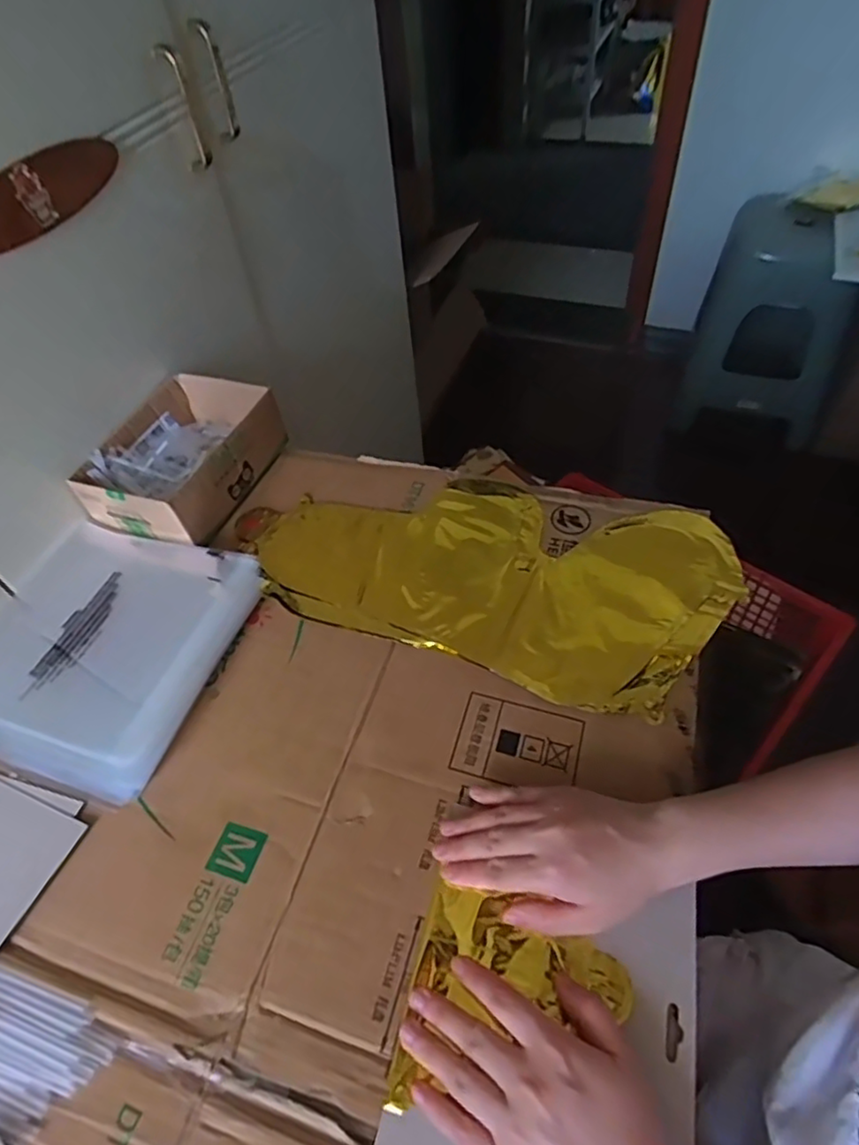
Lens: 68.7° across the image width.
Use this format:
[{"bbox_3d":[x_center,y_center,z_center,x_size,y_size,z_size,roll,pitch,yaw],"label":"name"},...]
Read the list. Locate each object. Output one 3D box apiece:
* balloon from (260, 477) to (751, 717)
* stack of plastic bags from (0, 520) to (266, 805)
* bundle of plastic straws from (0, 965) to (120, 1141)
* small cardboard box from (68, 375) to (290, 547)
[{"bbox_3d":[0.056,-0.008,0.573,0.407,0.008,0.217,14,54,15],"label":"balloon"},{"bbox_3d":[-0.284,0.059,0.541,0.213,0.018,0.225,12,53,14],"label":"stack of plastic bags"},{"bbox_3d":[-0.240,0.282,0.369,0.102,0.004,0.066,10,53,13],"label":"bundle of plastic straws"},{"bbox_3d":[-0.256,-0.122,0.658,0.141,0.061,0.192,16,55,16],"label":"small cardboard box"}]

